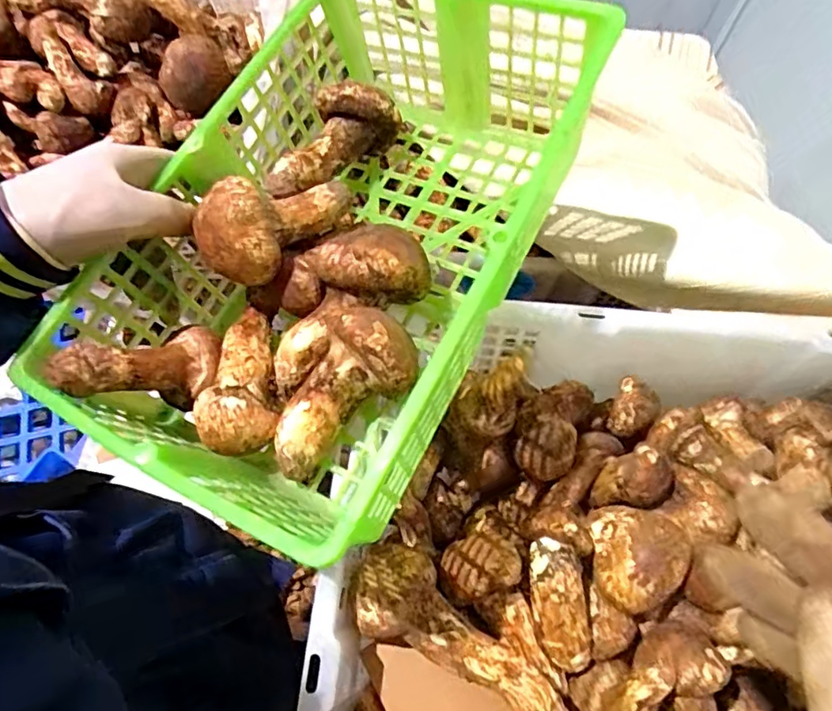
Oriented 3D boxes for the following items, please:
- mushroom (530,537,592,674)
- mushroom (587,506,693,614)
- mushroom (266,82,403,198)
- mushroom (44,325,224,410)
[{"bbox_3d":[0.091,0.158,0.349,0.032,0.022,0.078,-7,70,-5],"label":"mushroom"},{"bbox_3d":[0.145,0.132,0.360,0.057,0.044,0.061,1,70,-2],"label":"mushroom"},{"bbox_3d":[-0.065,-0.153,0.393,0.045,0.050,0.112,44,74,13],"label":"mushroom"},{"bbox_3d":[-0.163,0.010,0.317,0.047,0.092,0.046,-40,72,27],"label":"mushroom"}]

